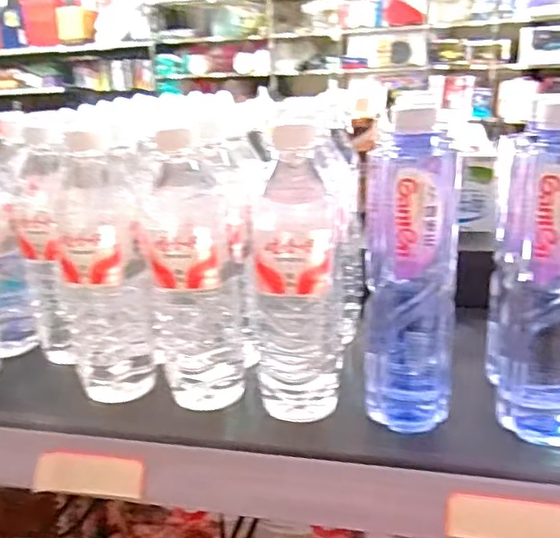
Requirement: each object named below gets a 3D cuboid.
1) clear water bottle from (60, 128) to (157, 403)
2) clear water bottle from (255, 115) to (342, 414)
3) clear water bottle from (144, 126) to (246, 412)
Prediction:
[{"bbox_3d":[-0.147,0.006,0.490,0.064,0.220,0.062,-11,22,-20],"label":"clear water bottle"},{"bbox_3d":[0.011,0.007,0.456,0.063,0.221,0.065,-4,20,-1],"label":"clear water bottle"},{"bbox_3d":[-0.070,0.007,0.471,0.065,0.216,0.061,-7,21,-10],"label":"clear water bottle"}]

